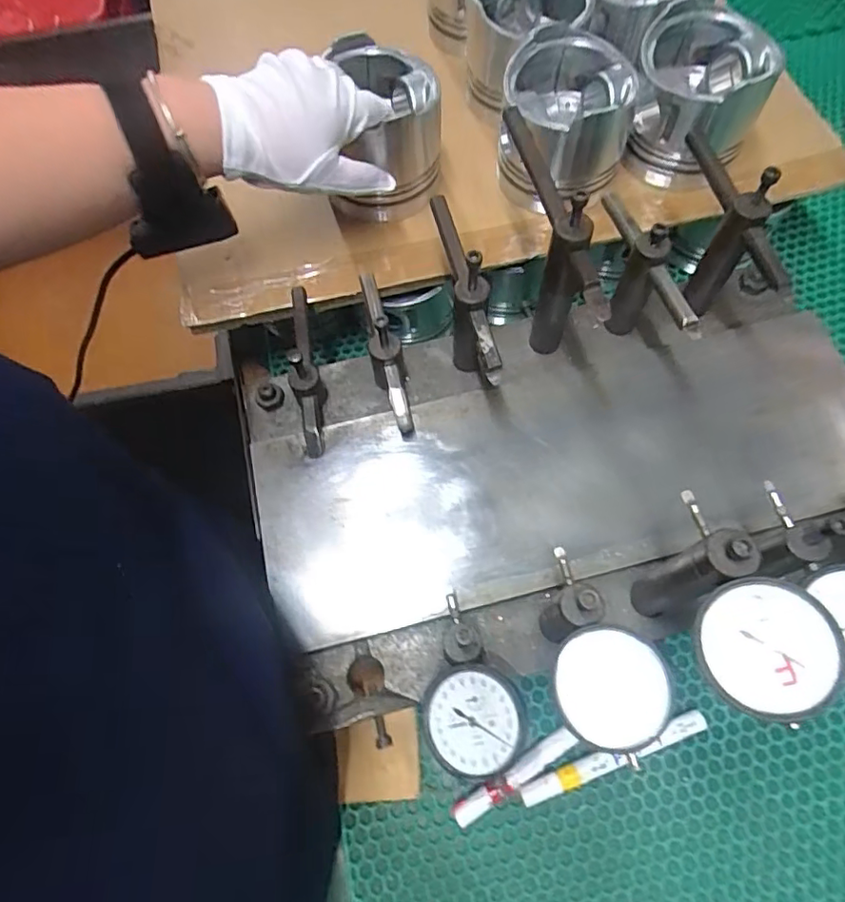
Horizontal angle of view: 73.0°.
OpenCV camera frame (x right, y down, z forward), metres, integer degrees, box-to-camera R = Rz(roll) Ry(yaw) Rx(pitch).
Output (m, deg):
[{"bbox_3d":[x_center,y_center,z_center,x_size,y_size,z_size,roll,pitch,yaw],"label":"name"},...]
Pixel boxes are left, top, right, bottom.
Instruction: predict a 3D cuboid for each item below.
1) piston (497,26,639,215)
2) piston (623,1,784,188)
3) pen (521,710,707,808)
[{"bbox_3d":[0.120,-0.281,0.496,0.106,0.094,0.107,11,68,7],"label":"piston"},{"bbox_3d":[0.233,-0.302,0.494,0.105,0.094,0.106,19,69,11],"label":"piston"},{"bbox_3d":[0.142,0.228,0.424,0.145,0.016,0.016,-20,68,-6],"label":"pen"}]

